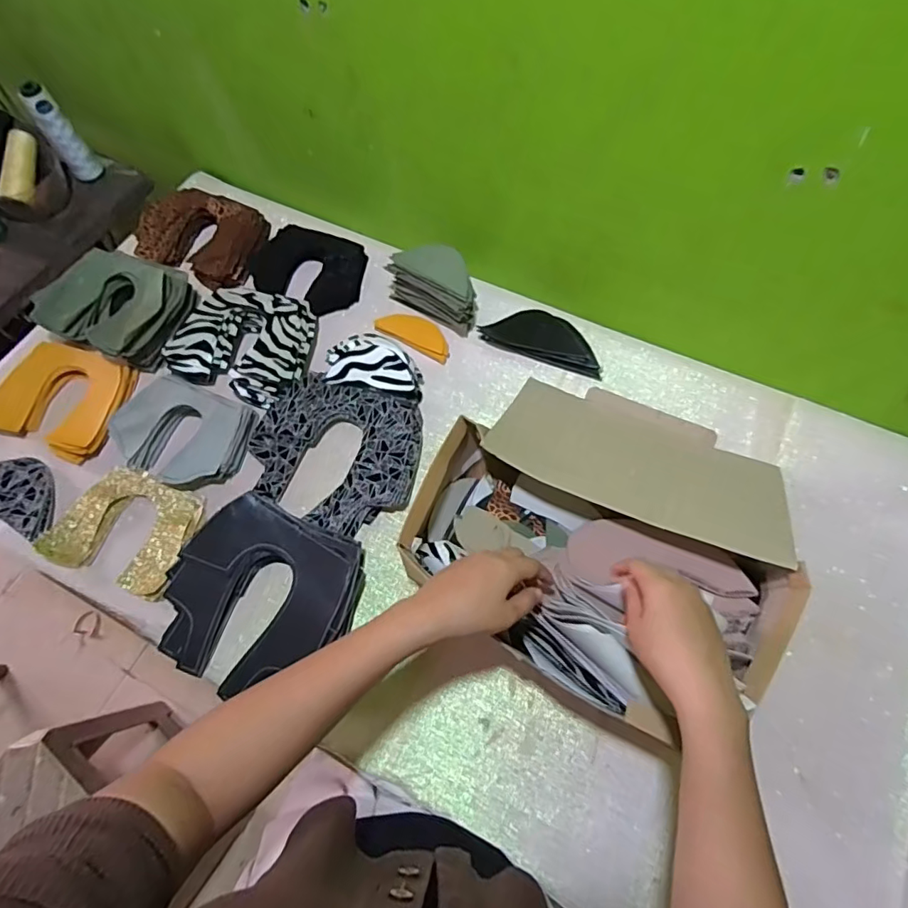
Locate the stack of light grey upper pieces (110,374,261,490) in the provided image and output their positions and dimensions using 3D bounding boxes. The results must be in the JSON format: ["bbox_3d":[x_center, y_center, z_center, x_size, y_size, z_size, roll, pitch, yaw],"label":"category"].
[{"bbox_3d":[-0.334,-0.027,0.649,0.166,0.031,0.123,18,66,9],"label":"stack of light grey upper pieces"}]

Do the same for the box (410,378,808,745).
[{"bbox_3d":[0.162,0.061,0.564,0.341,0.107,0.346,28,68,13],"label":"box"}]

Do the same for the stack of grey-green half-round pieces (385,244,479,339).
[{"bbox_3d":[-0.025,-0.229,0.714,0.131,0.082,0.058,32,69,14],"label":"stack of grey-green half-round pieces"}]

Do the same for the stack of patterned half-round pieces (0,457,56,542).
[{"bbox_3d":[-0.522,0.039,0.636,0.148,0.017,0.072,29,68,13],"label":"stack of patterned half-round pieces"}]

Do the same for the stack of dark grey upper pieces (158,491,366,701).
[{"bbox_3d":[-0.208,0.151,0.570,0.197,0.030,0.183,23,67,10],"label":"stack of dark grey upper pieces"}]

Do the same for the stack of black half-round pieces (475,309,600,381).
[{"bbox_3d":[0.122,-0.153,0.711,0.161,0.024,0.067,24,67,11],"label":"stack of black half-round pieces"}]

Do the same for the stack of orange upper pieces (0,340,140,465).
[{"bbox_3d":[-0.497,-0.073,0.681,0.165,0.022,0.137,19,66,9],"label":"stack of orange upper pieces"}]

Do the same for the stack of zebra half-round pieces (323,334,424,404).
[{"bbox_3d":[-0.097,-0.109,0.676,0.118,0.050,0.065,12,65,6],"label":"stack of zebra half-round pieces"}]

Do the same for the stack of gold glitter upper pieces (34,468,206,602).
[{"bbox_3d":[-0.378,0.084,0.617,0.159,0.010,0.123,18,66,8],"label":"stack of gold glitter upper pieces"}]

